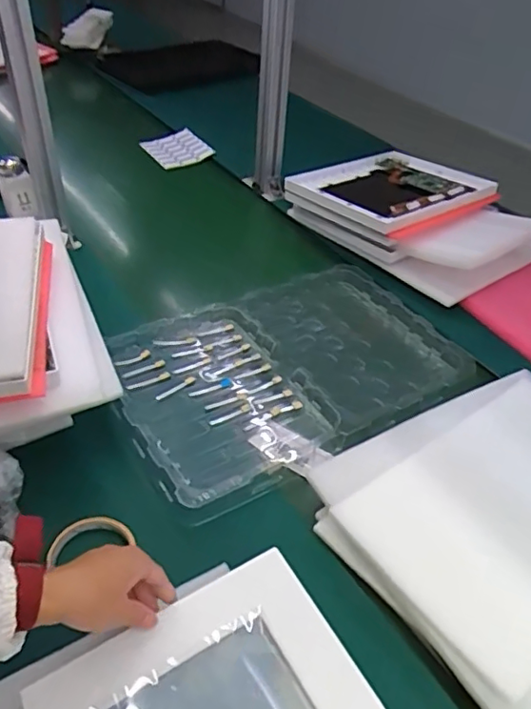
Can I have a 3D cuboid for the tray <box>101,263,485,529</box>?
[{"bbox_3d":[0.031,0.018,0.804,0.479,0.041,0.327,-20,49,-24],"label":"tray"}]

